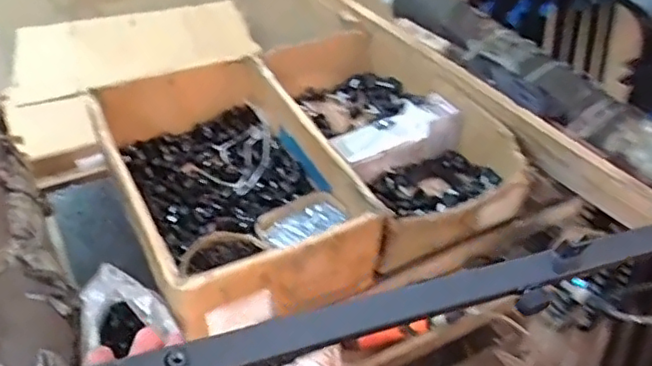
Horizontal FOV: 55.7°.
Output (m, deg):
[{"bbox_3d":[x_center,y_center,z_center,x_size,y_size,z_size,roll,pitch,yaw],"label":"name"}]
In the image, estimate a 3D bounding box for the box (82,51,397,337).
[{"bbox_3d":[-0.187,-0.009,1.106,0.354,0.184,0.551,-20,48,-22],"label":"box"}]

